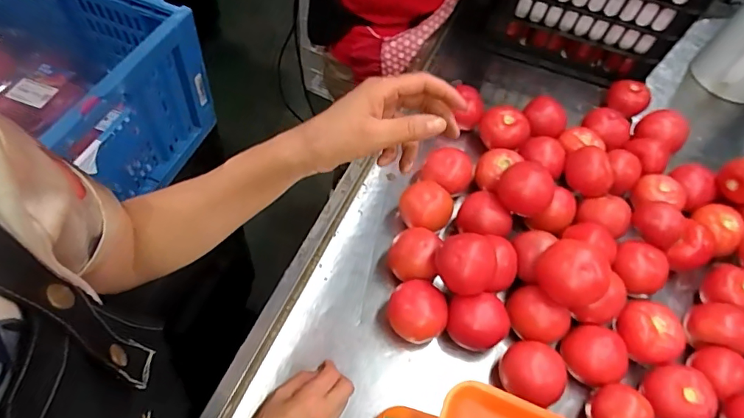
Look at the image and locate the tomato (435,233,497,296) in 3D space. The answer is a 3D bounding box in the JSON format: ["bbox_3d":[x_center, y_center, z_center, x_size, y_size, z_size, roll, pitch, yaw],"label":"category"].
[{"bbox_3d":[0.111,0.067,0.550,0.067,0.056,0.066,3,58,-5],"label":"tomato"}]

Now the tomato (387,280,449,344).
[{"bbox_3d":[0.055,0.129,0.571,0.067,0.055,0.067,3,58,-5],"label":"tomato"}]

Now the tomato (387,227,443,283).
[{"bbox_3d":[0.053,0.067,0.607,0.063,0.062,0.065,13,57,2],"label":"tomato"}]

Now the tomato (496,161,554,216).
[{"bbox_3d":[0.208,-0.026,0.623,0.070,0.057,0.063,32,60,13],"label":"tomato"}]

